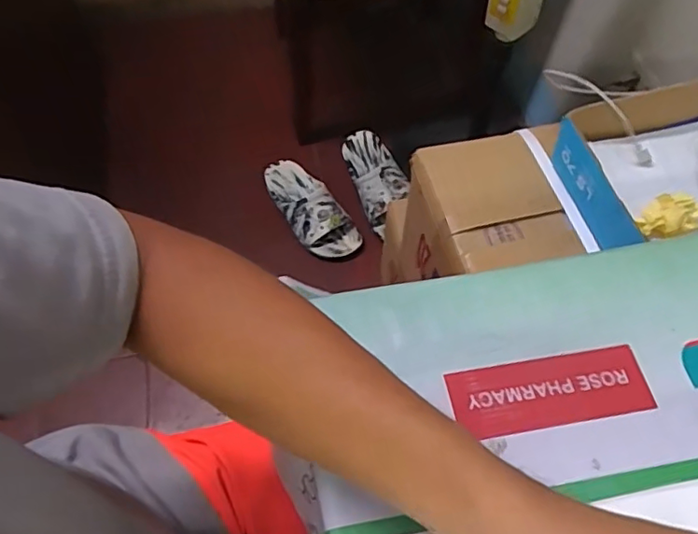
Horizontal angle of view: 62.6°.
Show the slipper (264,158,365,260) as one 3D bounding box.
[{"bbox_3d":[-0.090,-0.123,1.255,0.113,0.097,0.270,-37,66,-18],"label":"slipper"}]

